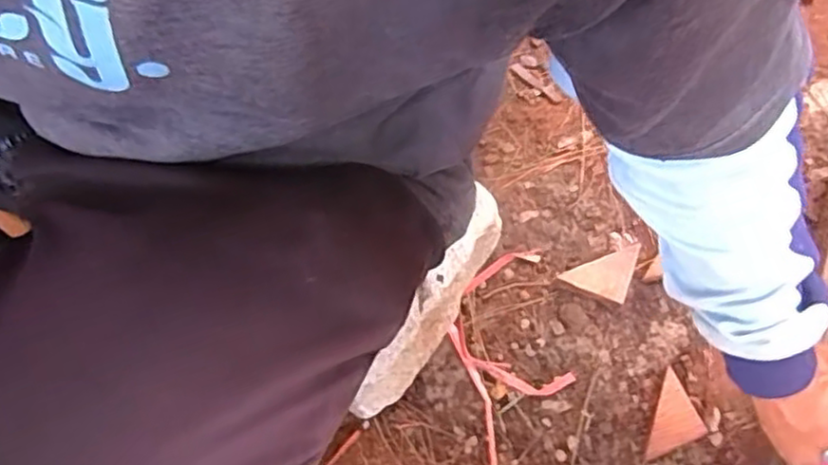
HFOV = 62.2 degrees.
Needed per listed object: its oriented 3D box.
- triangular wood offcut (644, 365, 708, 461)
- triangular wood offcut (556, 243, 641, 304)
[{"bbox_3d":[0.216,0.154,0.559,0.038,0.011,0.074,20,67,11],"label":"triangular wood offcut"},{"bbox_3d":[0.167,0.028,0.612,0.055,0.017,0.061,22,68,13],"label":"triangular wood offcut"}]

